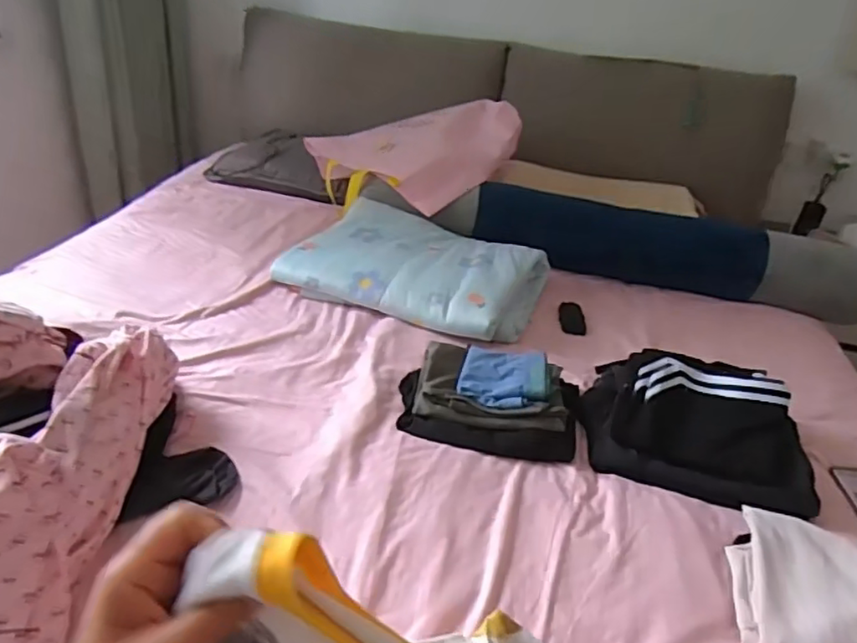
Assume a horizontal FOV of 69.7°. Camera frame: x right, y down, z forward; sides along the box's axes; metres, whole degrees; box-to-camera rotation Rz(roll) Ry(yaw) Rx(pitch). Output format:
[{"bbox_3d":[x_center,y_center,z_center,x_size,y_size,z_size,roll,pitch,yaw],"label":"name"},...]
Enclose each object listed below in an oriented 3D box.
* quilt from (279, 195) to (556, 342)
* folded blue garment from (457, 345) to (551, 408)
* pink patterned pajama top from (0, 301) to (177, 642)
[{"bbox_3d":[-0.026,-0.120,1.339,0.524,0.102,0.332,18,32,17],"label":"quilt"},{"bbox_3d":[0.125,0.088,1.011,0.143,0.038,0.139,11,31,6],"label":"folded blue garment"},{"bbox_3d":[-0.451,0.127,0.687,0.227,0.150,0.456,0,31,-12],"label":"pink patterned pajama top"}]

